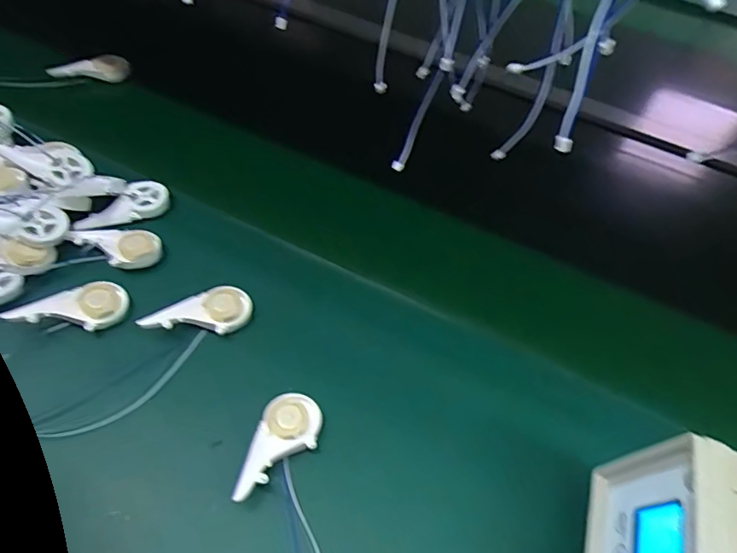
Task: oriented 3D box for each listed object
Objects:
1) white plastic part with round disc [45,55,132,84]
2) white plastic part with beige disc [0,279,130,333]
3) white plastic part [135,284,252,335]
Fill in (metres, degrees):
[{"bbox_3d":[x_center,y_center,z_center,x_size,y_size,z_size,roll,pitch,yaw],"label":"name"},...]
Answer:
[{"bbox_3d":[-0.380,-0.283,0.711,0.096,0.032,0.034,-10,56,-11],"label":"white plastic part with round disc"},{"bbox_3d":[-0.270,0.027,0.466,0.095,0.013,0.046,-5,53,-28],"label":"white plastic part with beige disc"},{"bbox_3d":[-0.157,0.033,0.477,0.096,0.012,0.044,-7,54,-24],"label":"white plastic part"}]

